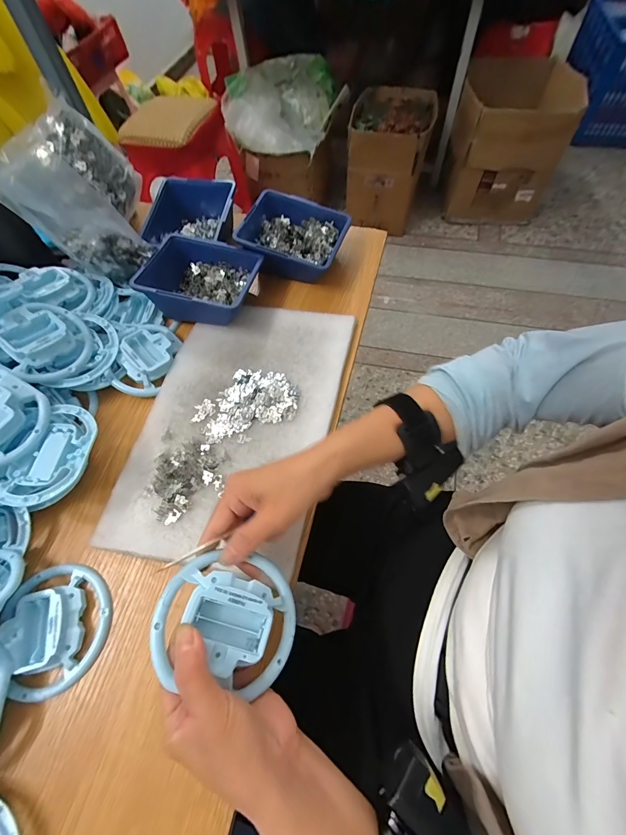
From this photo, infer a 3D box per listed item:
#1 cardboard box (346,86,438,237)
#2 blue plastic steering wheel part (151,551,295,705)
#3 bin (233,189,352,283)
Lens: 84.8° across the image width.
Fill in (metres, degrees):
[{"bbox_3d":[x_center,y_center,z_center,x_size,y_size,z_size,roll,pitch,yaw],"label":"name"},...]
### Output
[{"bbox_3d":[0.310,-1.050,1.466,0.315,0.409,0.262,9,63,7],"label":"cardboard box"},{"bbox_3d":[-0.062,0.150,0.258,0.103,0.027,0.086,13,46,-12],"label":"blue plastic steering wheel part"},{"bbox_3d":[-0.028,-0.258,0.502,0.140,0.059,0.120,19,64,12],"label":"bin"}]

